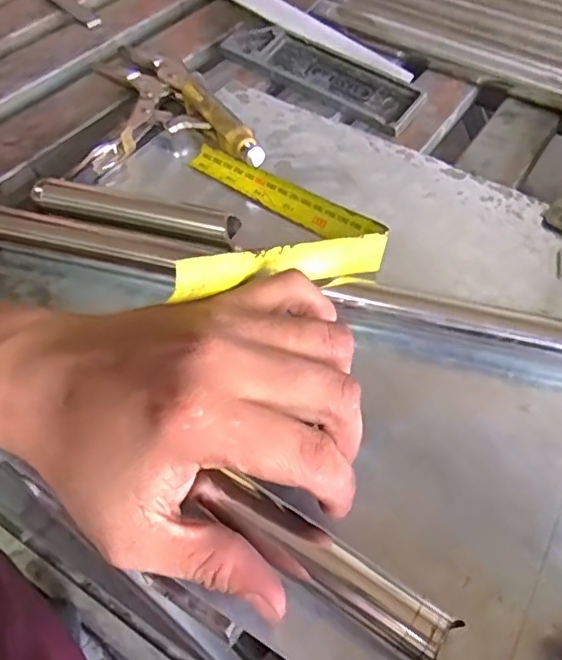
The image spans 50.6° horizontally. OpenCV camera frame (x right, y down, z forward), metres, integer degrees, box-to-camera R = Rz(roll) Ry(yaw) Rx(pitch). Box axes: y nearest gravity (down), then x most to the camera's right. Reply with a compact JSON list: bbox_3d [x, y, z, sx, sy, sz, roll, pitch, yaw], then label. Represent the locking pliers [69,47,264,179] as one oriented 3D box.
[{"bbox_3d":[-0.087,-0.176,0.458,0.123,0.031,0.166,-6,55,-5],"label":"locking pliers"}]

